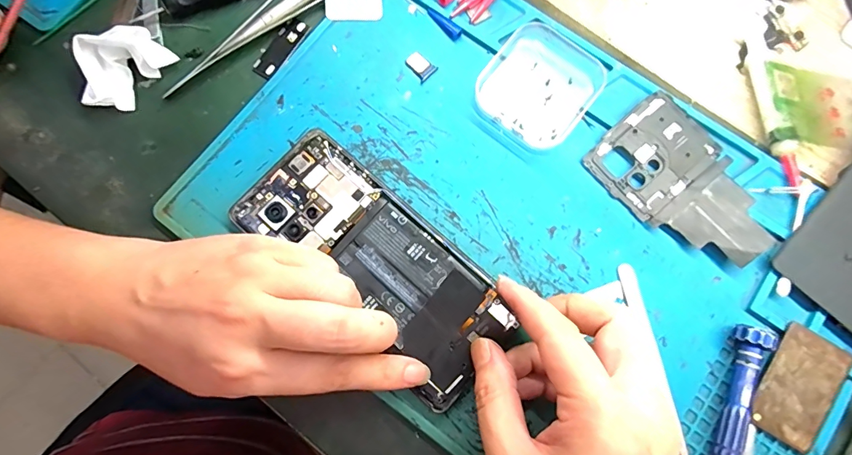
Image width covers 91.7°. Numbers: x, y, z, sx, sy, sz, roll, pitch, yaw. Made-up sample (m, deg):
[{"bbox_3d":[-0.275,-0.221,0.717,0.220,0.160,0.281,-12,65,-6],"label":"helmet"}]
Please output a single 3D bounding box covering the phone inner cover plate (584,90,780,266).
[{"bbox_3d":[0.153,-0.025,0.244,0.064,0.012,0.104,-43,82,-8],"label":"phone inner cover plate"}]

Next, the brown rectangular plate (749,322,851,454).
[{"bbox_3d":[0.203,0.087,0.225,0.036,0.005,0.060,32,80,6],"label":"brown rectangular plate"}]

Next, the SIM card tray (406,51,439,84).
[{"bbox_3d":[-0.004,-0.102,0.261,0.019,0.004,0.013,44,82,8],"label":"SIM card tray"}]

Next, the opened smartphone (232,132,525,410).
[{"bbox_3d":[-0.029,0.018,0.230,0.160,0.014,0.070,41,81,10],"label":"opened smartphone"}]

